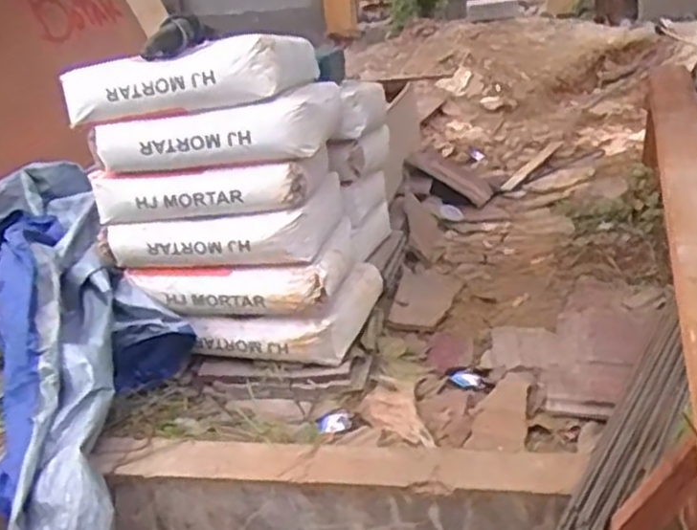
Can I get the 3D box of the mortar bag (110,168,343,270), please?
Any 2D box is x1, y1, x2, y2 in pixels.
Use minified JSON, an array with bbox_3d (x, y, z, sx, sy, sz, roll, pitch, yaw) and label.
[{"bbox_3d":[-0.300,-0.120,1.936,0.533,0.136,0.354,-2,25,10],"label":"mortar bag"}]

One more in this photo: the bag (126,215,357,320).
[{"bbox_3d":[-0.254,0.004,1.960,0.524,0.129,0.361,-2,25,10],"label":"bag"}]

